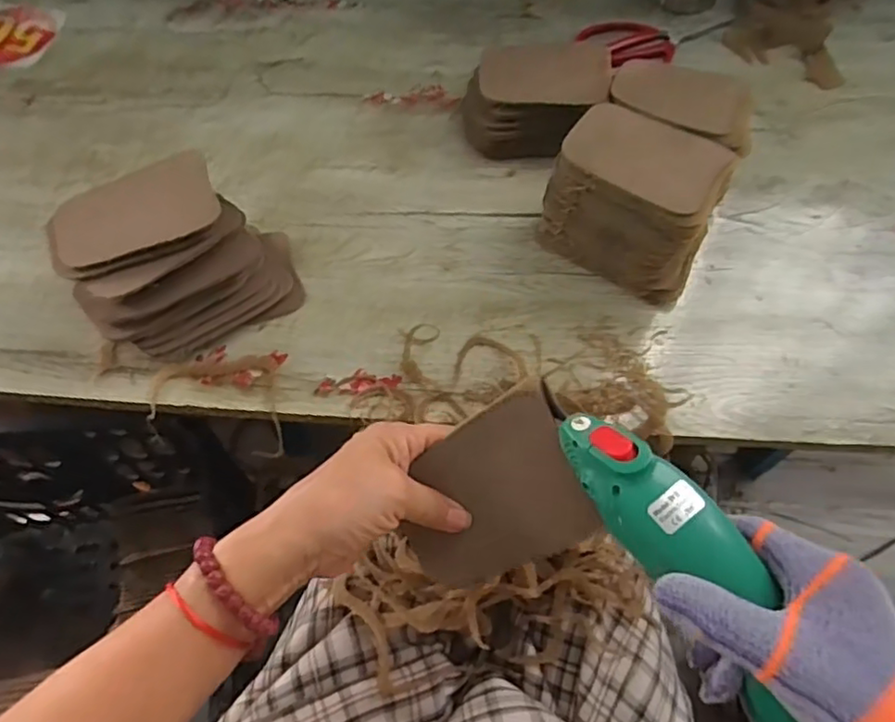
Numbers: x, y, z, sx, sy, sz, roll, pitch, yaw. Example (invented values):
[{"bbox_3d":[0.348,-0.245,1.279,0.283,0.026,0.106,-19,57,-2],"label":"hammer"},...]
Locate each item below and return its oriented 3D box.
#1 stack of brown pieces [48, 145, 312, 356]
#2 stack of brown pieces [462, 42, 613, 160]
[{"bbox_3d":[-0.204,-0.077,0.489,0.153,0.105,0.101,-23,63,-13],"label":"stack of brown pieces"},{"bbox_3d":[0.086,-0.257,0.620,0.134,0.053,0.113,3,61,1],"label":"stack of brown pieces"}]

